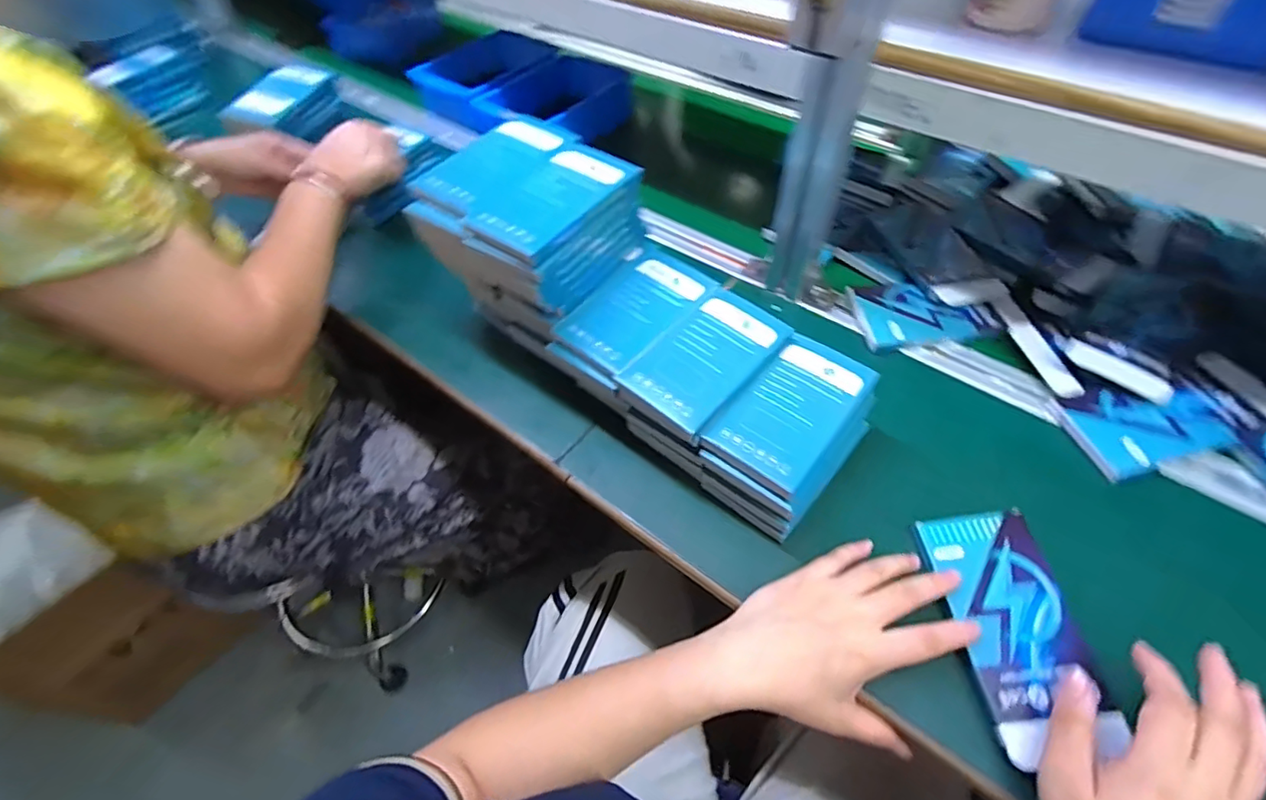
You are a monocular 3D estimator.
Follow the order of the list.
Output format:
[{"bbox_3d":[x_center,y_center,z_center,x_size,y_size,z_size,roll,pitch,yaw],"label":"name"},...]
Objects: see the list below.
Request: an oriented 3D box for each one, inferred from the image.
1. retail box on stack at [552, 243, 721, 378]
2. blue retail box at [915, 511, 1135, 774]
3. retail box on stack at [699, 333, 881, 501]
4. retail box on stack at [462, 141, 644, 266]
[{"bbox_3d":[0.006,-0.083,0.478,0.082,0.013,0.142,34,62,26],"label":"retail box on stack"},{"bbox_3d":[0.253,0.148,0.369,0.074,0.012,0.149,-5,52,0],"label":"blue retail box"},{"bbox_3d":[0.123,0.005,0.420,0.076,0.016,0.131,34,62,26],"label":"retail box on stack"},{"bbox_3d":[-0.061,-0.165,0.448,0.077,0.016,0.138,31,61,25],"label":"retail box on stack"}]

